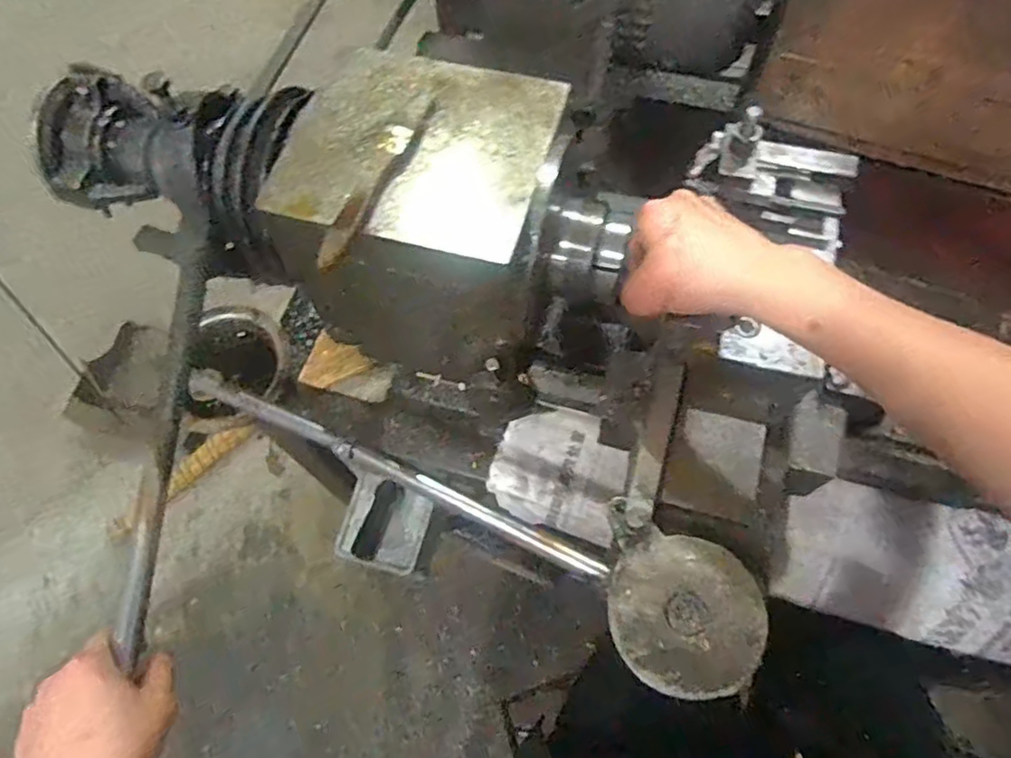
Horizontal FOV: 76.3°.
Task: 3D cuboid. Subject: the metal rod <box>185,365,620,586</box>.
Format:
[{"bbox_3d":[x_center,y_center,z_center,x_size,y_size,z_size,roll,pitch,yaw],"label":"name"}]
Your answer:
[{"bbox_3d":[-0.098,0.069,0.505,0.376,0.019,0.021,24,69,13],"label":"metal rod"}]

